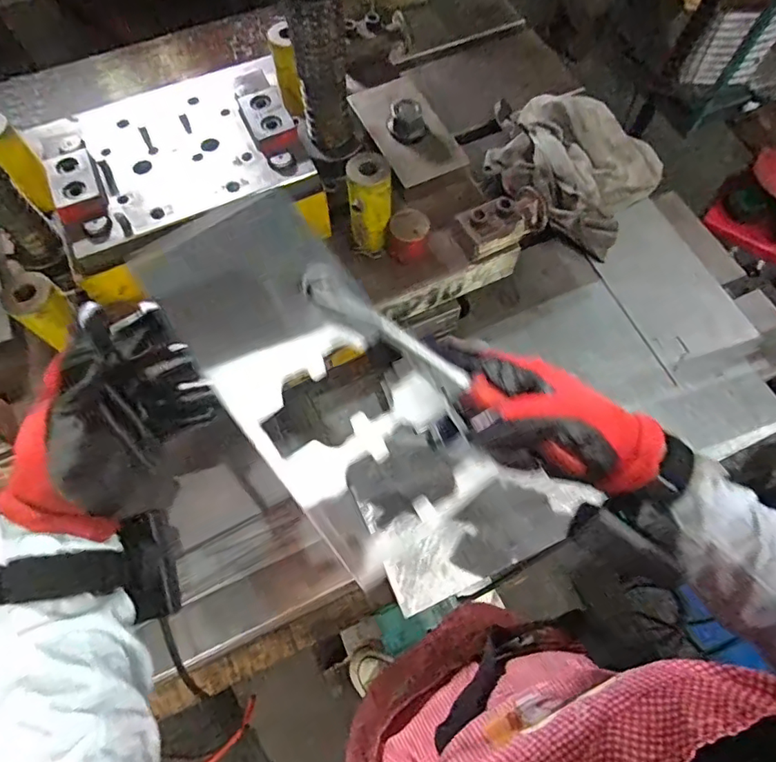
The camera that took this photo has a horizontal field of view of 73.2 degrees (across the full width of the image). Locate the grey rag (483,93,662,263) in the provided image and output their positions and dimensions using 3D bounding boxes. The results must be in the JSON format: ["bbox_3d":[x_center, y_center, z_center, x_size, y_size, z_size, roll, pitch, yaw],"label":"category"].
[{"bbox_3d":[0.262,-0.290,0.708,0.177,0.074,0.211,-38,71,-15],"label":"grey rag"}]

